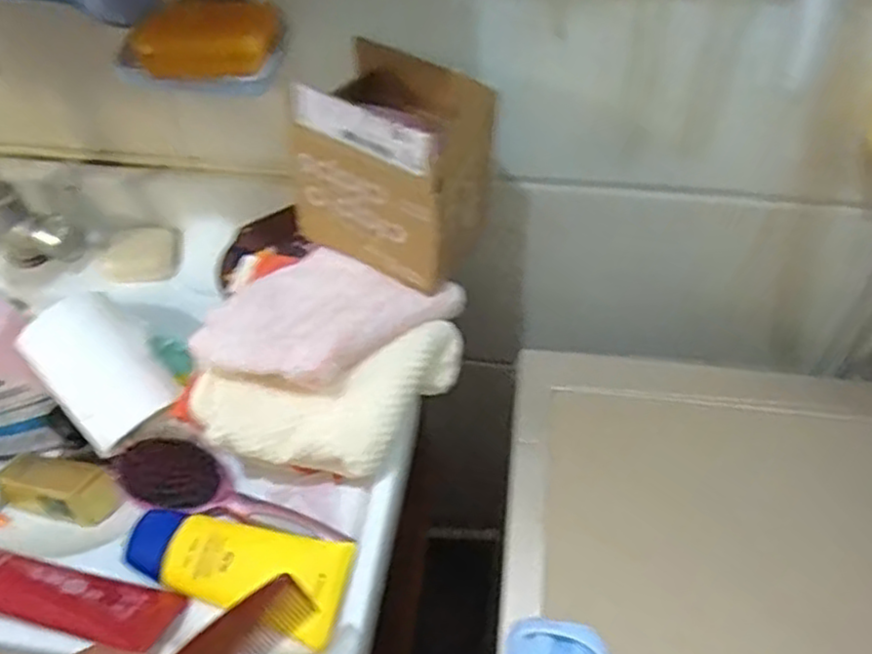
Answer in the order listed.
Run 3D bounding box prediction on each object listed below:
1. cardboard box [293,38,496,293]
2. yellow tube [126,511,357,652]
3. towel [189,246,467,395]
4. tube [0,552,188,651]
[{"bbox_3d":[-0.034,-0.137,0.664,0.159,0.170,0.109,30,57,23],"label":"cardboard box"},{"bbox_3d":[-0.154,0.180,0.568,0.182,0.036,0.070,14,52,13],"label":"yellow tube"},{"bbox_3d":[-0.090,-0.013,0.627,0.173,0.063,0.180,18,53,16],"label":"towel"},{"bbox_3d":[-0.290,0.193,0.555,0.194,0.041,0.052,12,52,11],"label":"tube"}]

